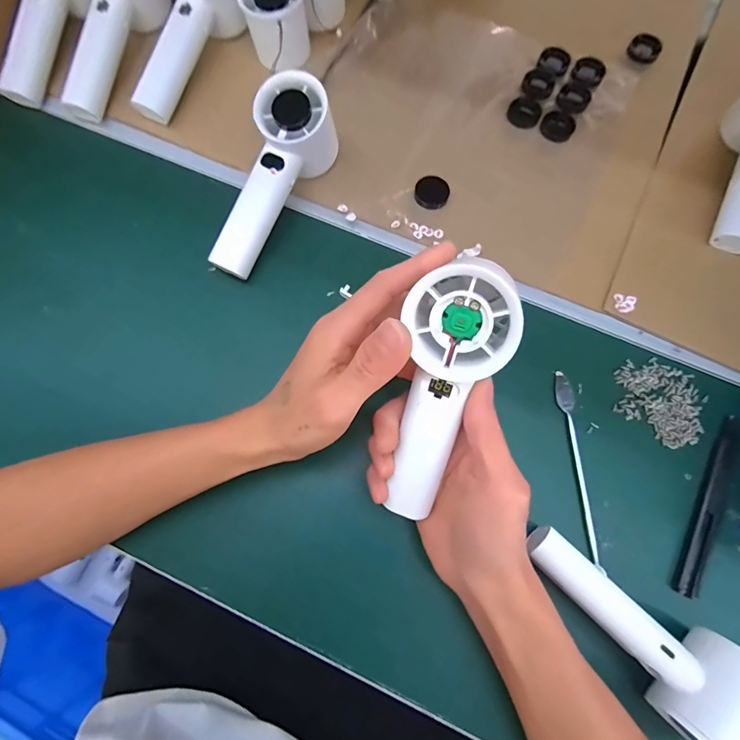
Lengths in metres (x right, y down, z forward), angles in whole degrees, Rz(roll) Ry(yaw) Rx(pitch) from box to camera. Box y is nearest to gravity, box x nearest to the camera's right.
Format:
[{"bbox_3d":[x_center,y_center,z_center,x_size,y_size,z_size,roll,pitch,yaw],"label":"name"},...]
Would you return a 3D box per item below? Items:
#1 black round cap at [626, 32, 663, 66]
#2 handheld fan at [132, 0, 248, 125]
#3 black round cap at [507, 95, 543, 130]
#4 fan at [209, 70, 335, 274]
[{"bbox_3d":[0.268,-0.313,0.400,0.029,0.010,0.029,33,78,6],"label":"black round cap"},{"bbox_3d":[-0.164,-0.299,0.369,0.060,0.048,0.160,29,96,5],"label":"handheld fan"},{"bbox_3d":[0.144,-0.241,0.383,0.030,0.004,0.034,30,77,6],"label":"black round cap"},{"bbox_3d":[-0.080,-0.153,0.339,0.058,0.048,0.161,29,96,5],"label":"fan"}]

